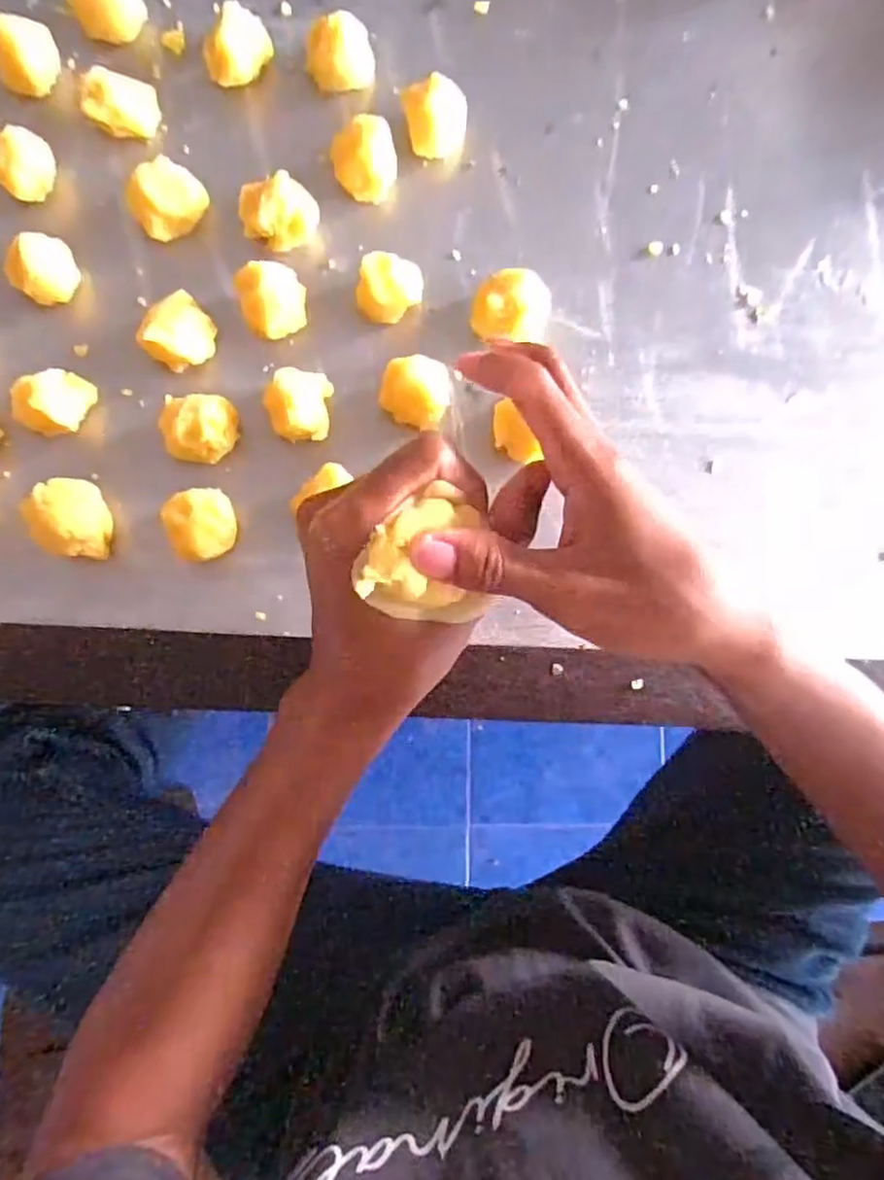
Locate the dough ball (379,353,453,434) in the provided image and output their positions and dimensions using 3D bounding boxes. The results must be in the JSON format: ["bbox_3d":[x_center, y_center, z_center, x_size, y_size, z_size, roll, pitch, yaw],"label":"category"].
[{"bbox_3d":[-0.013,-0.093,0.329,0.030,0.031,0.028,23,82,0],"label":"dough ball"}]

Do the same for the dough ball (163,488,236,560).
[{"bbox_3d":[-0.110,-0.030,0.316,0.030,0.025,0.031,0,83,-3],"label":"dough ball"}]

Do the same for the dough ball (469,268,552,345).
[{"bbox_3d":[0.035,-0.139,0.339,0.039,0.030,0.030,6,82,-2],"label":"dough ball"}]

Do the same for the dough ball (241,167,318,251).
[{"bbox_3d":[-0.081,-0.187,0.337,0.037,0.027,0.025,-14,83,-5],"label":"dough ball"}]

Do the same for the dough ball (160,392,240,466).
[{"bbox_3d":[-0.115,-0.077,0.321,0.034,0.022,0.030,-7,83,-4],"label":"dough ball"}]

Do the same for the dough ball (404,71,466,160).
[{"bbox_3d":[-0.002,-0.242,0.347,0.030,0.023,0.029,0,83,-3],"label":"dough ball"}]

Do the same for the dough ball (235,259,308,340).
[{"bbox_3d":[-0.083,-0.142,0.332,0.030,0.028,0.028,0,83,-3],"label":"dough ball"}]

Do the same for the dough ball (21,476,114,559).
[{"bbox_3d":[-0.171,-0.033,0.311,0.031,0.026,0.036,-3,83,-3],"label":"dough ball"}]

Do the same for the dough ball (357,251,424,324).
[{"bbox_3d":[-0.026,-0.149,0.336,0.032,0.029,0.024,-4,83,-4],"label":"dough ball"}]

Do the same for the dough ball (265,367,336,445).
[{"bbox_3d":[-0.069,-0.088,0.326,0.029,0.029,0.034,5,82,-2],"label":"dough ball"}]

